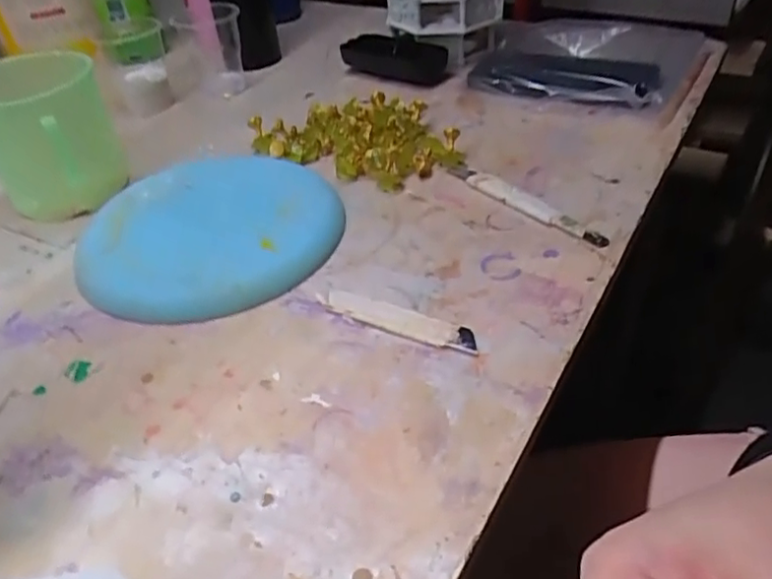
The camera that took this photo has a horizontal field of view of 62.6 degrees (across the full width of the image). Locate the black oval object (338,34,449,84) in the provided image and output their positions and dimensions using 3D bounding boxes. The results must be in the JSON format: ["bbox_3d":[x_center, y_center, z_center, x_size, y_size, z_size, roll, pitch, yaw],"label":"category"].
[{"bbox_3d":[0.007,-0.240,0.658,0.111,0.032,0.058,14,44,23],"label":"black oval object"}]

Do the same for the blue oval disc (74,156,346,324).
[{"bbox_3d":[-0.122,-0.041,0.436,0.176,0.028,0.154,-8,40,-2],"label":"blue oval disc"}]

